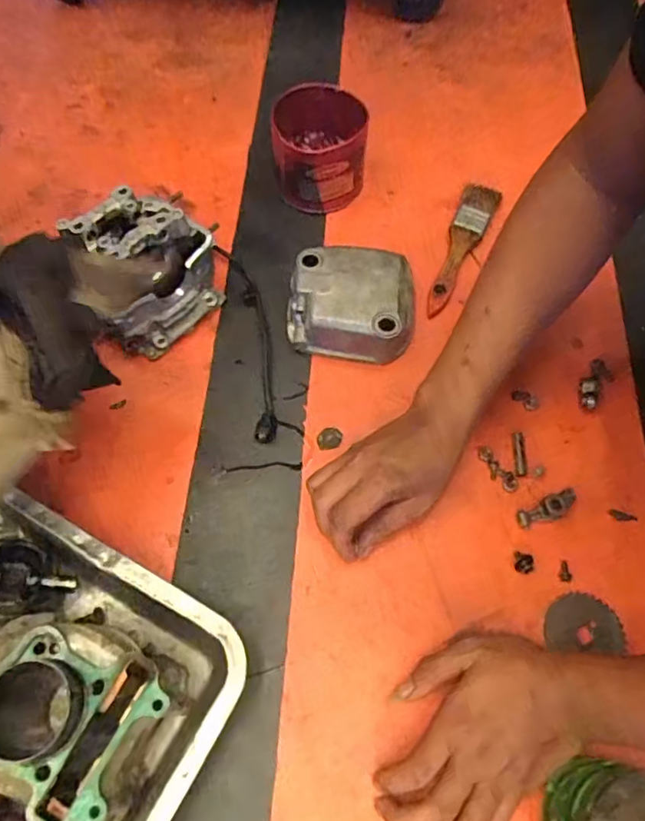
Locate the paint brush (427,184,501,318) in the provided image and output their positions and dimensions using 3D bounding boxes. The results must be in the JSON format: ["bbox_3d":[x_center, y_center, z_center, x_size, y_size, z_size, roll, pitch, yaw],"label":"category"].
[{"bbox_3d":[0.141,-0.168,0.588,0.037,0.016,0.171,22,67,10],"label":"paint brush"}]

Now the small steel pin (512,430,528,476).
[{"bbox_3d":[0.171,0.037,0.492,0.010,0.005,0.042,2,65,1],"label":"small steel pin"}]

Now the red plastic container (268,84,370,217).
[{"bbox_3d":[0.001,-0.272,0.598,0.096,0.085,0.096,-10,65,-5],"label":"red plastic container"}]

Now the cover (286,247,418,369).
[{"bbox_3d":[0.030,-0.102,0.533,0.117,0.056,0.100,9,65,4],"label":"cover"}]

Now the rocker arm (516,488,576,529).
[{"bbox_3d":[0.188,0.083,0.473,0.052,0.012,0.019,-23,67,-10],"label":"rocker arm"}]

